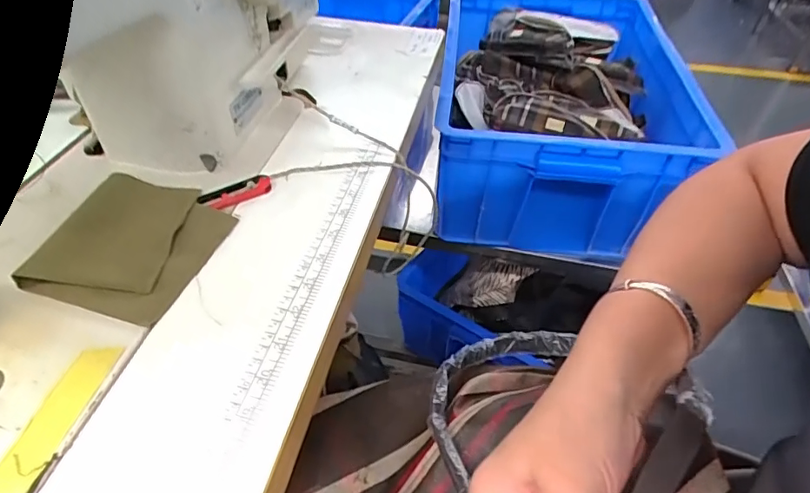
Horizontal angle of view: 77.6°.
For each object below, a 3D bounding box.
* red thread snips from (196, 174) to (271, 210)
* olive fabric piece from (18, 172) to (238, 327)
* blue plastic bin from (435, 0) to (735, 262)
[{"bbox_3d":[-0.140,-0.045,0.417,0.058,0.009,0.024,-21,50,-21],"label":"red thread snips"},{"bbox_3d":[-0.199,-0.005,0.372,0.108,0.019,0.119,12,46,10],"label":"olive fabric piece"},{"bbox_3d":[0.257,-0.249,0.868,0.374,0.204,0.544,5,45,3],"label":"blue plastic bin"}]

